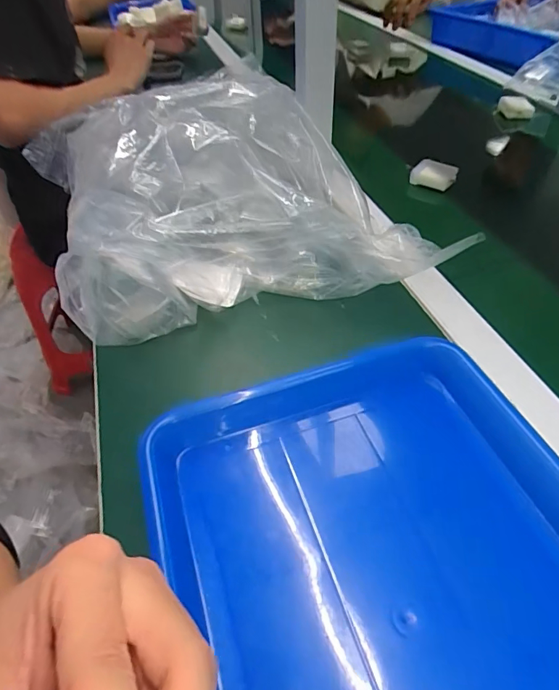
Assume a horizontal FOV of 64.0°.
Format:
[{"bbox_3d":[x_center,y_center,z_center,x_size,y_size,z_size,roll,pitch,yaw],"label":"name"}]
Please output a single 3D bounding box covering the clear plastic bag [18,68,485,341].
[{"bbox_3d":[-0.039,-0.205,0.536,0.352,0.095,0.434,-6,46,-3],"label":"clear plastic bag"}]

